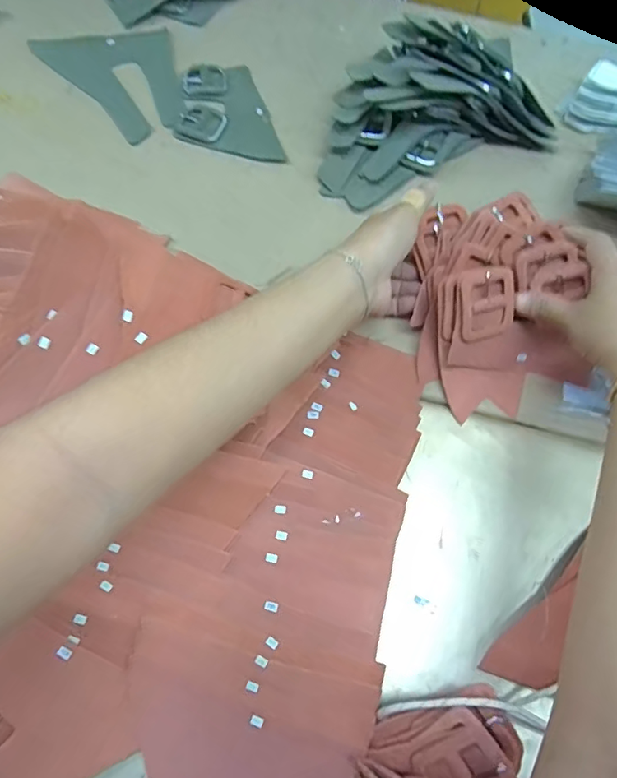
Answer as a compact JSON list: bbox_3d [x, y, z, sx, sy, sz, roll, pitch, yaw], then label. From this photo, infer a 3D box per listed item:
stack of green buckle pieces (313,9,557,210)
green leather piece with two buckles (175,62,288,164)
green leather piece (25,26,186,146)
[{"bbox_3d":[0.133,-0.267,0.511,0.216,0.069,0.202,23,67,7],"label":"stack of green buckle pieces"},{"bbox_3d":[-0.092,-0.292,0.545,0.097,0.006,0.142,-16,68,-10],"label":"green leather piece with two buckles"},{"bbox_3d":[-0.197,-0.353,0.572,0.130,0.006,0.187,-39,74,-18],"label":"green leather piece"}]

